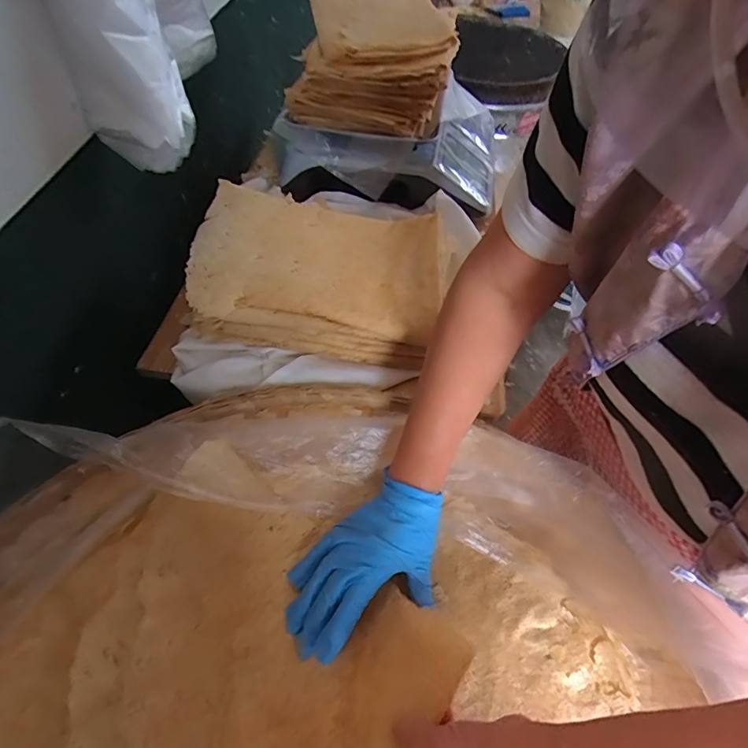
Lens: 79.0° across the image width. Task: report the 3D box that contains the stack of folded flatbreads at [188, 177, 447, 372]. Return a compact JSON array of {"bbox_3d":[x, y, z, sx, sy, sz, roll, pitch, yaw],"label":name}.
[{"bbox_3d":[-0.064,-0.124,0.568,0.285,0.100,0.201,2,53,-2],"label":"stack of folded flatbreads"}]

